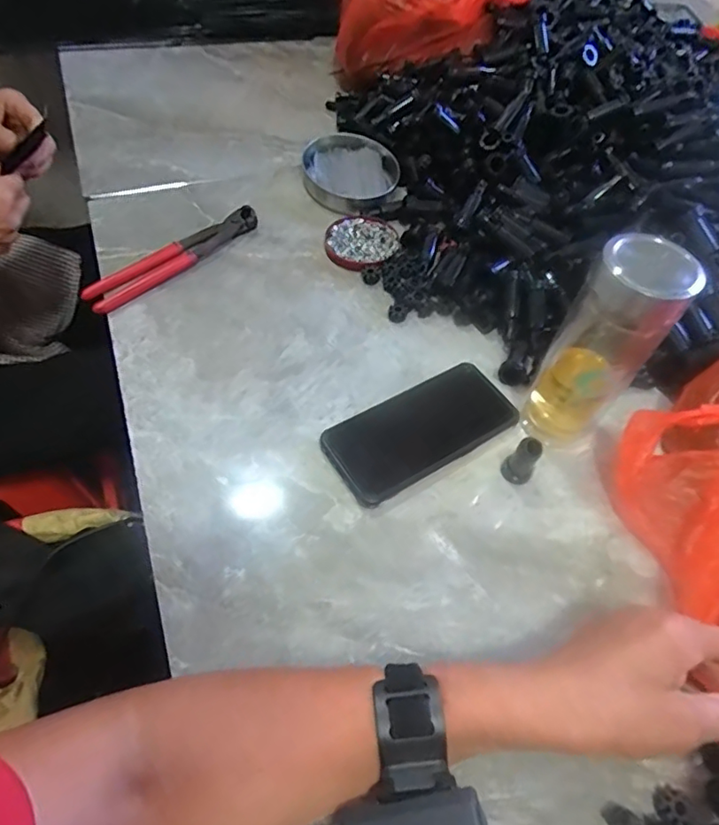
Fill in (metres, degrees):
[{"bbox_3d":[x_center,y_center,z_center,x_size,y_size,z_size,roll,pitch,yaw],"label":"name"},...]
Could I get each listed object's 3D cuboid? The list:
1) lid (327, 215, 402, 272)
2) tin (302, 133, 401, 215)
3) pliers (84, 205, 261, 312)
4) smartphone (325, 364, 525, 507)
[{"bbox_3d":[0.003,-0.190,0.605,0.079,0.009,0.086,2,56,-3],"label":"lid"},{"bbox_3d":[-0.011,-0.288,0.660,0.114,0.024,0.127,5,55,-1],"label":"tin"},{"bbox_3d":[-0.193,-0.165,0.567,0.040,0.021,0.197,37,61,19],"label":"pliers"},{"bbox_3d":[0.052,0.014,0.464,0.160,0.014,0.078,-27,62,-21],"label":"smartphone"}]

